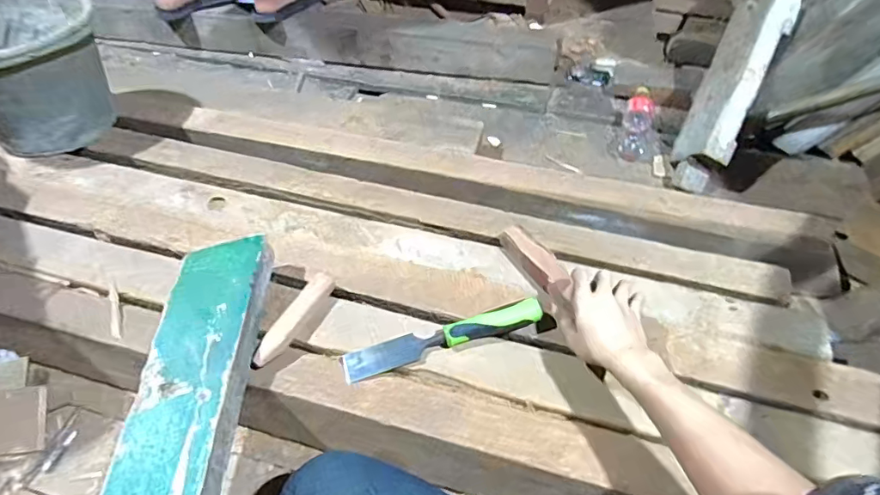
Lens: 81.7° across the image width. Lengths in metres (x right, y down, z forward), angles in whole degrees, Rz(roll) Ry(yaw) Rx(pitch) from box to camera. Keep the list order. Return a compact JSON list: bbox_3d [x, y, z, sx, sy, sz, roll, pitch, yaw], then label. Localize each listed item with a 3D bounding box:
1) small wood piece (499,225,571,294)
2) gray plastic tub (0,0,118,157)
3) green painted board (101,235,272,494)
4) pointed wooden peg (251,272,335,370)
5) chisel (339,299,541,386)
[{"bbox_3d":[0.139,0.016,0.732,0.038,0.027,0.133,-27,52,-21],"label":"small wood piece"},{"bbox_3d":[-0.730,-0.308,0.912,0.250,0.216,0.233,-28,56,-22],"label":"gray plastic tub"},{"bbox_3d":[-0.282,0.241,0.520,0.106,0.043,0.576,1,55,-1],"label":"green painted board"},{"bbox_3d":[-0.191,0.094,0.664,0.031,0.022,0.153,24,54,17],"label":"pointed wooden peg"},{"bbox_3d":[0.003,0.109,0.639,0.251,0.038,0.040,-12,52,-11],"label":"chisel"}]

